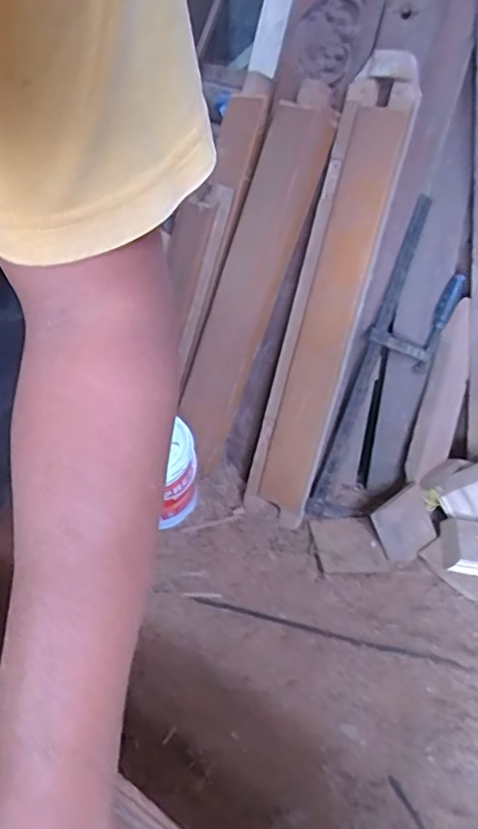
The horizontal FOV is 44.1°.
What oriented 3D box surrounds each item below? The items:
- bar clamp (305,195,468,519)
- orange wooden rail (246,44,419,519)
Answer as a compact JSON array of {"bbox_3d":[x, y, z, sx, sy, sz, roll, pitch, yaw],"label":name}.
[{"bbox_3d":[0.318,-0.090,1.270,0.170,0.697,0.070,20,7,-9],"label":"bar clamp"},{"bbox_3d":[0.179,-0.227,1.208,0.147,0.929,0.067,19,15,20],"label":"orange wooden rail"}]

